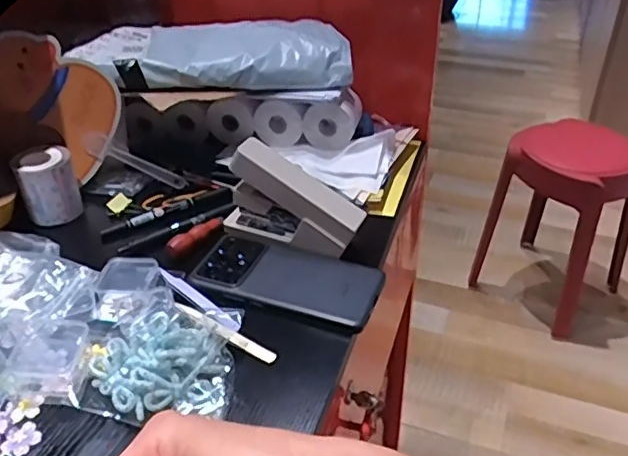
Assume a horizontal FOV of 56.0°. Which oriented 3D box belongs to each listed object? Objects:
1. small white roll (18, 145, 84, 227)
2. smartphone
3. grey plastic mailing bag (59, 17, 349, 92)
[{"bbox_3d":[-0.266,-0.043,0.593,0.055,0.061,0.048,-19,40,-23],"label":"small white roll"},{"bbox_3d":[-0.023,0.039,0.514,0.158,0.006,0.076,15,40,21],"label":"smartphone"},{"bbox_3d":[-0.103,-0.188,0.651,0.279,0.048,0.118,0,36,1],"label":"grey plastic mailing bag"}]

